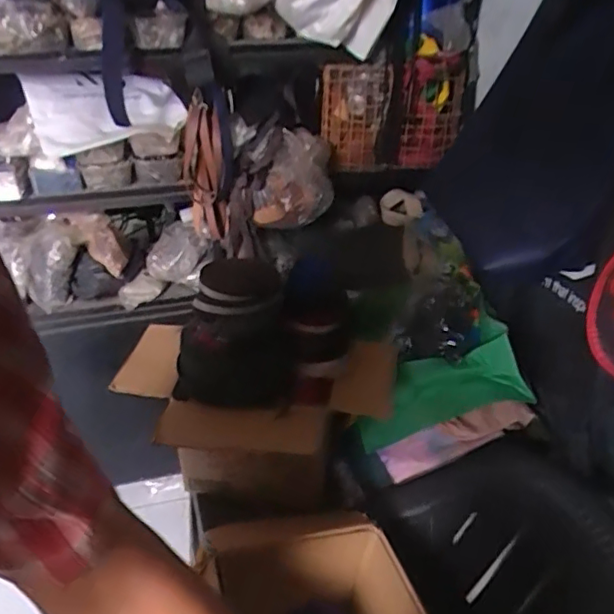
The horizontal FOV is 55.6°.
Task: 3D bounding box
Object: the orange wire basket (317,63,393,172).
[{"bbox_3d":[0.094,-0.380,1.174,0.136,0.201,0.062,1,31,2],"label":"orange wire basket"}]

